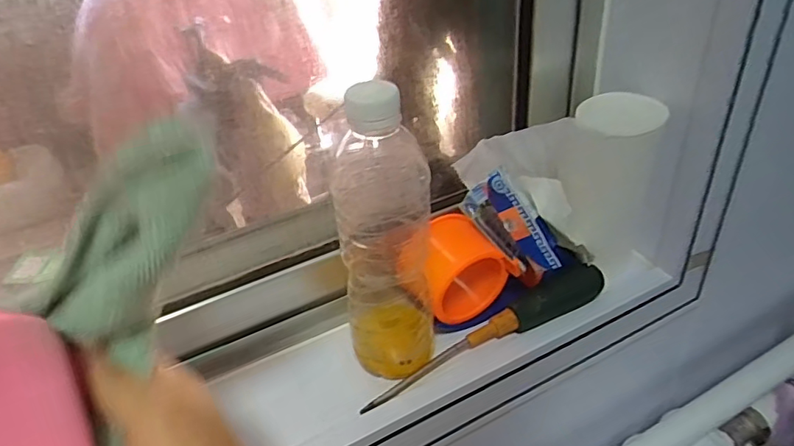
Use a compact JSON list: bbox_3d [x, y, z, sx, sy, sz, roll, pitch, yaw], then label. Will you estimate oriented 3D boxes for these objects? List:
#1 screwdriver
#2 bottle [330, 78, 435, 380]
[{"bbox_3d":[0.077,0.089,0.444,0.218,0.028,0.034,-25,39,-25],"label":"screwdriver"},{"bbox_3d":[-0.007,0.022,0.398,0.064,0.187,0.066,-5,35,1],"label":"bottle"}]

